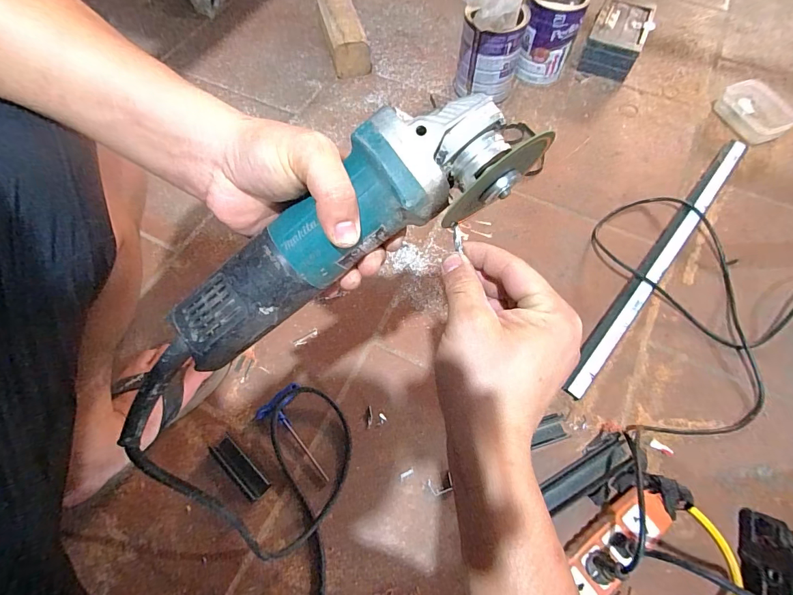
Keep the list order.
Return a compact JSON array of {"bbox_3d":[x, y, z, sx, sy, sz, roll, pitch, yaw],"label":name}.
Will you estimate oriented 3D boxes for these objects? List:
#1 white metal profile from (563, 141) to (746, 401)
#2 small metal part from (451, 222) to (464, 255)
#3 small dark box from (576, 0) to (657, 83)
[{"bbox_3d":[0.483,-0.081,0.717,0.043,0.028,0.664,38,71,17],"label":"white metal profile"},{"bbox_3d":[0.043,-0.043,0.286,0.005,0.005,0.021,-9,95,-3],"label":"small metal part"},{"bbox_3d":[0.516,-0.608,0.943,0.123,0.081,0.209,24,67,12],"label":"small dark box"}]

